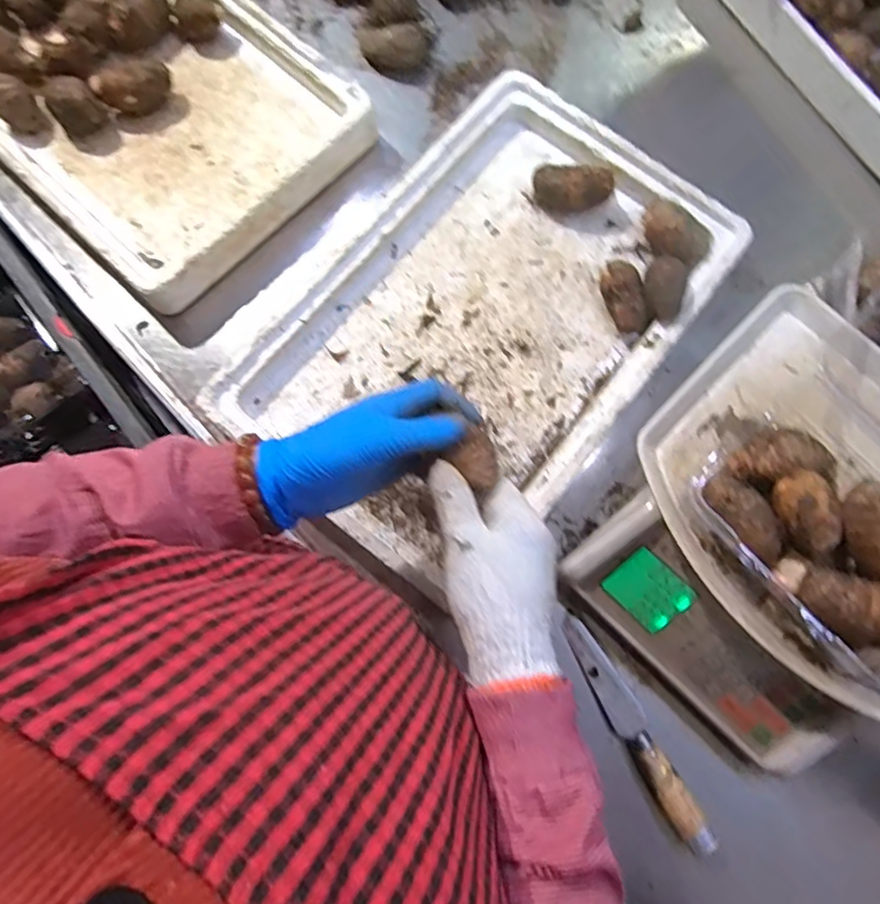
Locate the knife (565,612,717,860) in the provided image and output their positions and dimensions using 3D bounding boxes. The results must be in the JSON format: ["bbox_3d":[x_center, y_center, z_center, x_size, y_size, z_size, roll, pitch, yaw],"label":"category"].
[{"bbox_3d":[0.161,0.229,0.506,0.027,0.024,0.199,-27,78,-7],"label":"knife"}]

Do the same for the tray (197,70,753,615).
[{"bbox_3d":[0.046,-0.119,0.565,0.299,0.047,0.458,37,79,8],"label":"tray"}]

